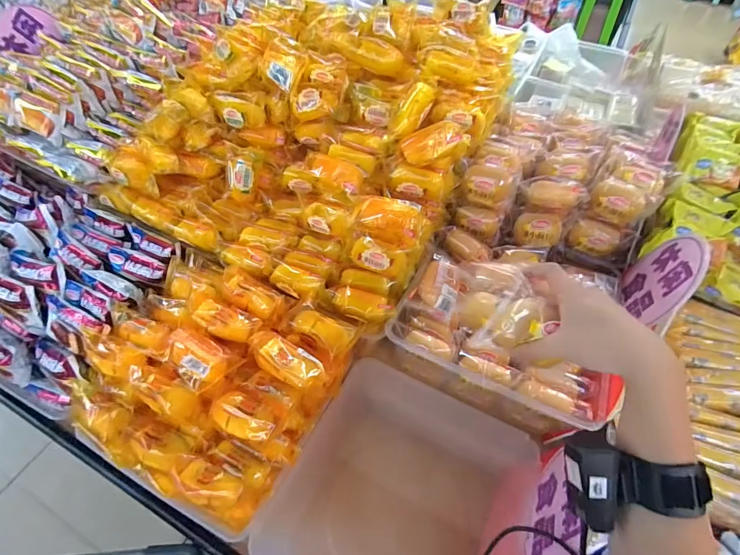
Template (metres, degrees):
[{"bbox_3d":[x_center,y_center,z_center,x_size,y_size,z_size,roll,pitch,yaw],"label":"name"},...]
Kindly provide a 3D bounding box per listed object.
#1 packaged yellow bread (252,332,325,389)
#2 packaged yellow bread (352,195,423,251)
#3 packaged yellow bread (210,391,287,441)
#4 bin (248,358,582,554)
[{"bbox_3d":[-0.099,0.098,0.462,0.090,0.028,0.041,21,55,14],"label":"packaged yellow bread"},{"bbox_3d":[0.025,-0.079,0.542,0.094,0.070,0.053,7,52,4],"label":"packaged yellow bread"},{"bbox_3d":[-0.147,0.165,0.465,0.086,0.026,0.048,13,53,9],"label":"packaged yellow bread"},{"bbox_3d":[0.070,0.359,0.645,0.441,0.105,0.396,26,71,15],"label":"bin"}]

